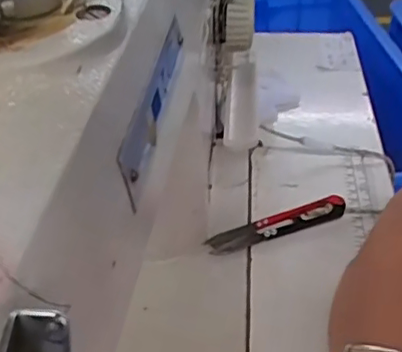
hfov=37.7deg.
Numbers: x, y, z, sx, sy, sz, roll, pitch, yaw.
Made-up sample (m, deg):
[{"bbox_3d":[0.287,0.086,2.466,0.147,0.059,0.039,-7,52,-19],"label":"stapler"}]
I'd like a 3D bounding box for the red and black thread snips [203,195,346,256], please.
[{"bbox_3d":[0.057,0.036,0.438,0.109,0.011,0.022,-16,34,-18],"label":"red and black thread snips"}]

